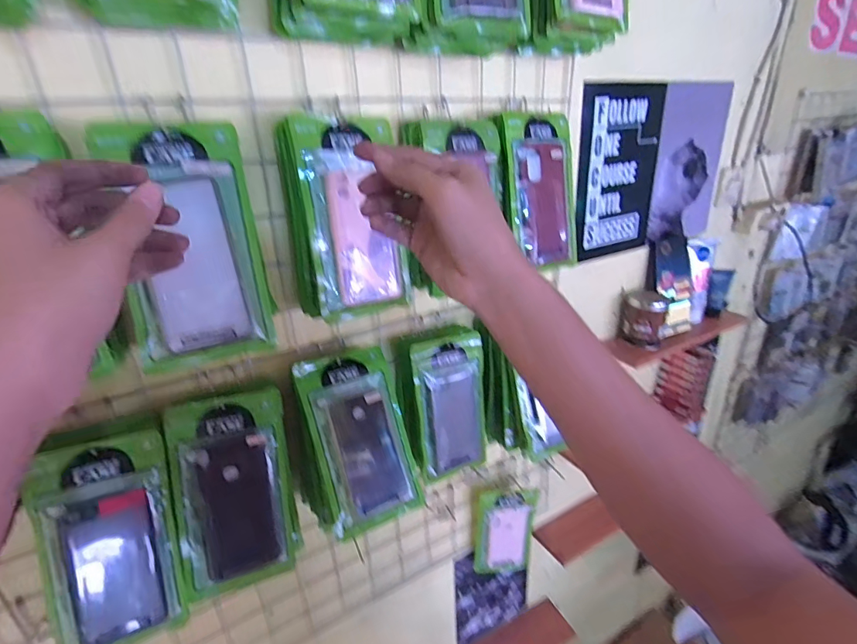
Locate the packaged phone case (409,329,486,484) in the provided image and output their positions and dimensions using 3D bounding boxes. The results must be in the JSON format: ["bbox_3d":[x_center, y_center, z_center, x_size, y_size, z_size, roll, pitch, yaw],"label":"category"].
[{"bbox_3d":[0.035,0.121,0.636,0.106,0.204,0.016,-11,12,-22],"label":"packaged phone case"}]

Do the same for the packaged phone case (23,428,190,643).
[{"bbox_3d":[-0.312,0.222,0.434,0.108,0.210,0.010,-9,3,-34],"label":"packaged phone case"}]

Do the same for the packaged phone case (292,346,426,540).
[{"bbox_3d":[-0.081,0.139,0.531,0.112,0.202,0.009,-13,-7,-24],"label":"packaged phone case"}]

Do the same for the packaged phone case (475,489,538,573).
[{"bbox_3d":[0.151,0.414,0.862,0.118,0.209,0.028,-4,22,-6],"label":"packaged phone case"}]

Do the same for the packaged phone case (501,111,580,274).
[{"bbox_3d":[0.160,-0.177,0.598,0.109,0.206,0.014,-18,15,-22],"label":"packaged phone case"}]

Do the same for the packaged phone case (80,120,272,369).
[{"bbox_3d":[-0.210,-0.068,0.389,0.110,0.207,0.014,-12,7,-24],"label":"packaged phone case"}]

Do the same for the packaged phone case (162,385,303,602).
[{"bbox_3d":[-0.216,0.189,0.494,0.119,0.213,0.016,-9,5,-27],"label":"packaged phone case"}]

